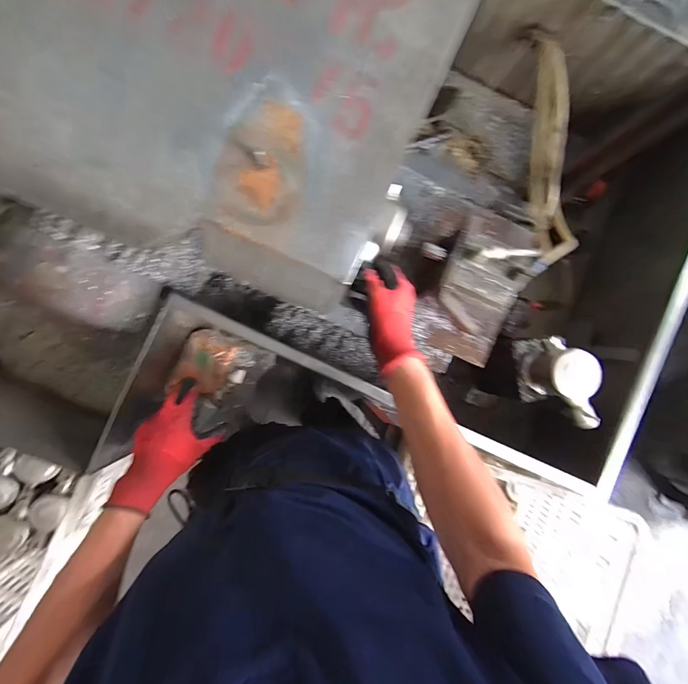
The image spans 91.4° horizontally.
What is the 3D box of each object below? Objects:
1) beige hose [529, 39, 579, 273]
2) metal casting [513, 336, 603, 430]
[{"bbox_3d":[0.345,-0.304,0.558,0.057,0.043,0.355,0,90,-5],"label":"beige hose"},{"bbox_3d":[0.346,0.064,0.549,0.069,0.098,0.143,-9,91,-5],"label":"metal casting"}]

